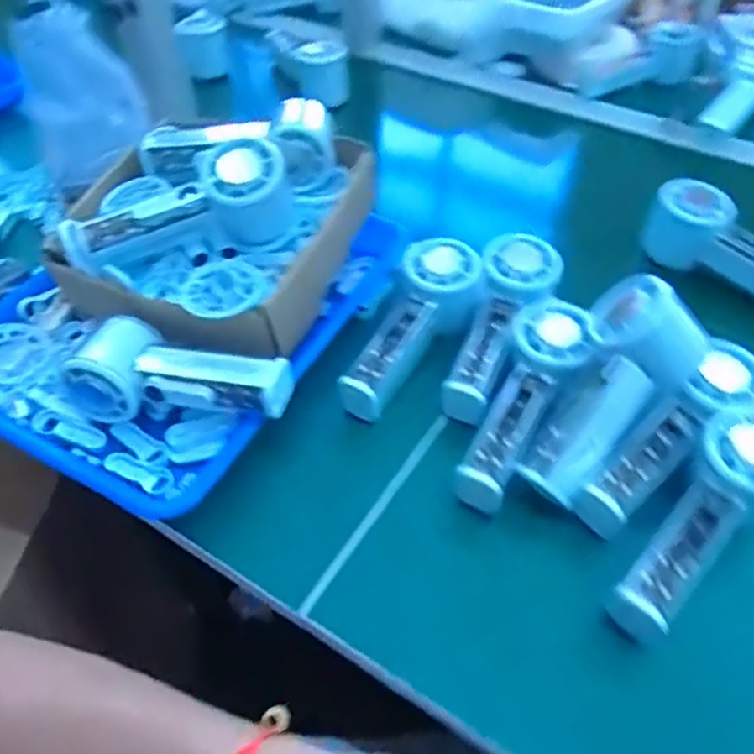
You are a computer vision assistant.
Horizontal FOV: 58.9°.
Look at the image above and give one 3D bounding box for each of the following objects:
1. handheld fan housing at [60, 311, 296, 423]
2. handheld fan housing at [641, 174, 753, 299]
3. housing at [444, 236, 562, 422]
[{"bbox_3d":[-0.141,0.001,0.470,0.160,0.046,0.060,9,49,11],"label":"handheld fan housing"},{"bbox_3d":[0.301,-0.108,0.552,0.051,0.047,0.154,-31,54,-23],"label":"handheld fan housing"},{"bbox_3d":[0.092,-0.042,0.500,0.055,0.036,0.155,20,72,19],"label":"housing"}]

